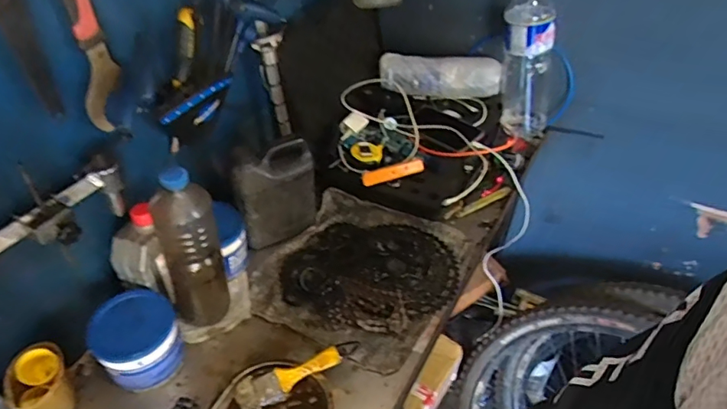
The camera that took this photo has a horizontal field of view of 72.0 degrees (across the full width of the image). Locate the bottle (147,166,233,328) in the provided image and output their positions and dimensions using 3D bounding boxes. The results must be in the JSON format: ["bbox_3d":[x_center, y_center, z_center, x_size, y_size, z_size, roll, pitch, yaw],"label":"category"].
[{"bbox_3d":[-0.231,0.057,0.675,0.080,0.252,0.070,-13,45,-13],"label":"bottle"}]

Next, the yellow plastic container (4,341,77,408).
[{"bbox_3d":[-0.393,0.226,0.618,0.064,0.097,0.070,3,42,-3],"label":"yellow plastic container"}]

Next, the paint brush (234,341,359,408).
[{"bbox_3d":[-0.085,0.227,0.662,0.165,0.012,0.042,-19,73,-7],"label":"paint brush"}]

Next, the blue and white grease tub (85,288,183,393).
[{"bbox_3d":[-0.303,0.180,0.668,0.105,0.088,0.099,0,44,0],"label":"blue and white grease tub"}]

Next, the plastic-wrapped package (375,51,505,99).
[{"bbox_3d":[0.160,-0.272,1.053,0.248,0.076,0.080,12,45,12],"label":"plastic-wrapped package"}]

